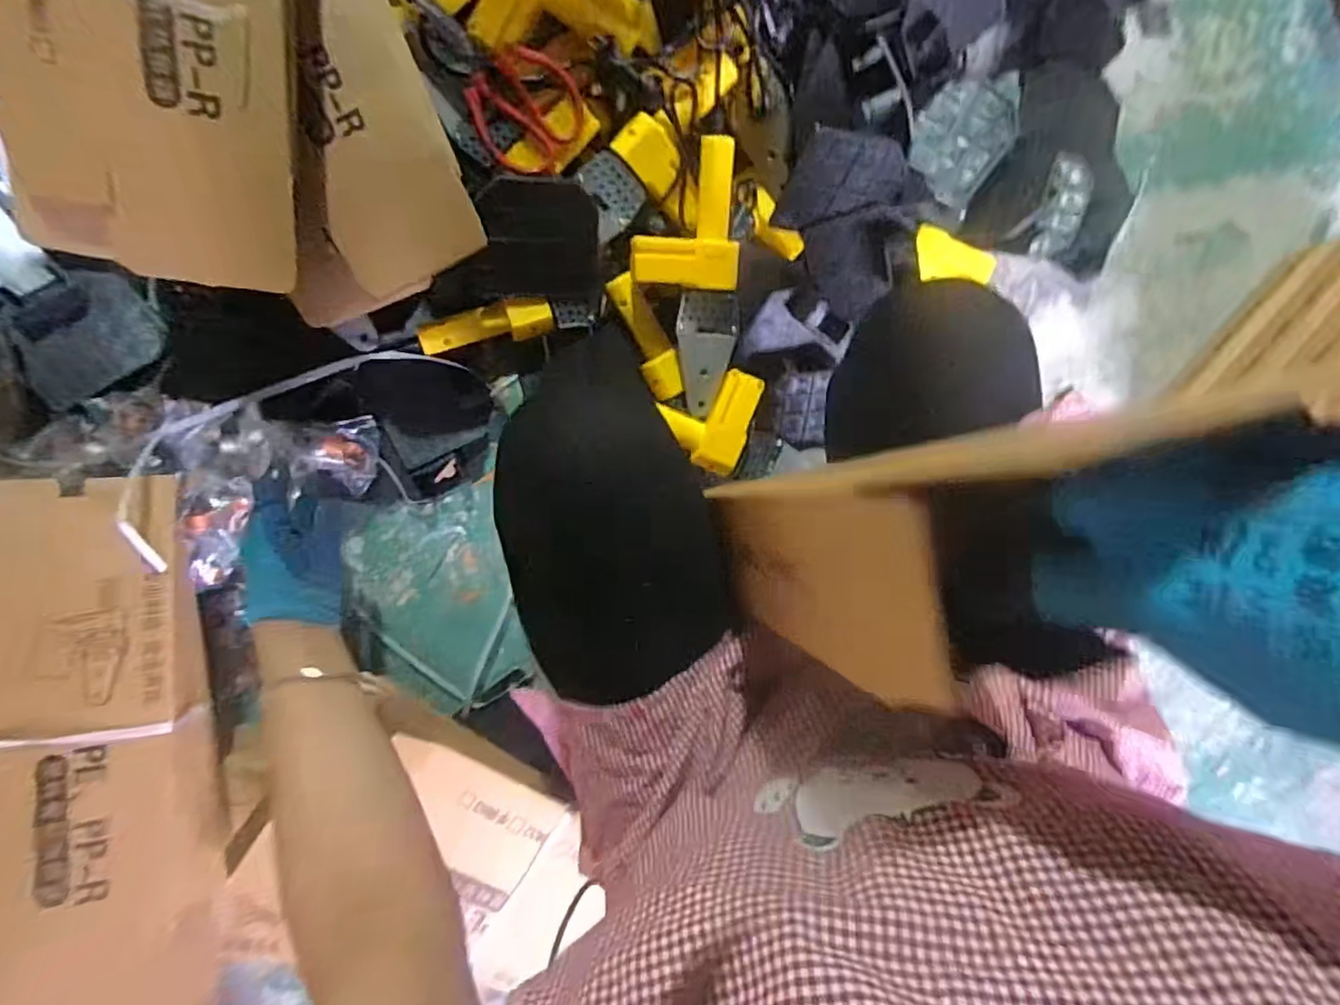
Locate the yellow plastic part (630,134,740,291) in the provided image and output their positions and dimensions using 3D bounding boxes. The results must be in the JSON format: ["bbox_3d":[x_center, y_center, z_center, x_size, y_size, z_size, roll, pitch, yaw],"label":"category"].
[{"bbox_3d":[0.016,-0.296,0.661,0.111,0.025,0.142,-2,104,-2],"label":"yellow plastic part"}]

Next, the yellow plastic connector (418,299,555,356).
[{"bbox_3d":[-0.202,-0.194,0.705,0.143,0.025,0.037,-15,93,-6],"label":"yellow plastic connector"}]

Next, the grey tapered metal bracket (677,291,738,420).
[{"bbox_3d":[0.039,-0.165,0.717,0.065,0.016,0.136,3,110,-7],"label":"grey tapered metal bracket"}]

